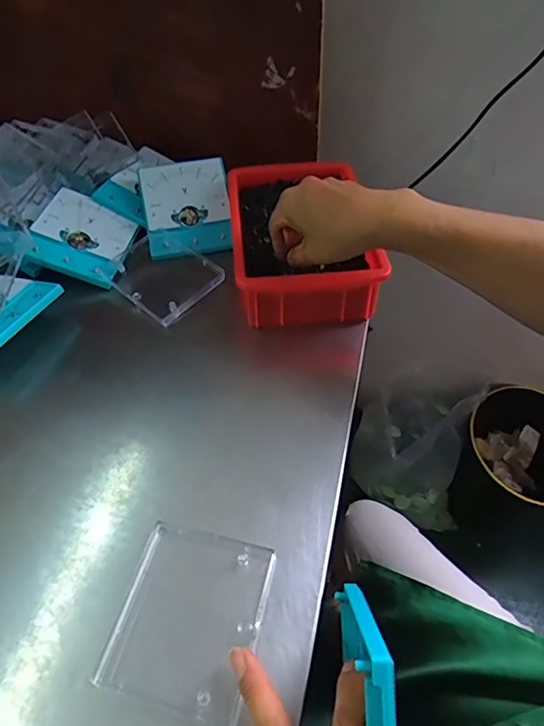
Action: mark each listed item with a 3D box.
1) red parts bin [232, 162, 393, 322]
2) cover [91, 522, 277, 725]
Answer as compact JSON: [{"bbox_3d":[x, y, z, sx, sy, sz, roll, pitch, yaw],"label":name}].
[{"bbox_3d":[0.026,-0.124,0.501,0.129,0.067,0.188,-4,49,-4],"label":"red parts bin"},{"bbox_3d":[-0.050,0.154,0.306,0.085,0.009,0.096,11,50,9],"label":"cover"}]

